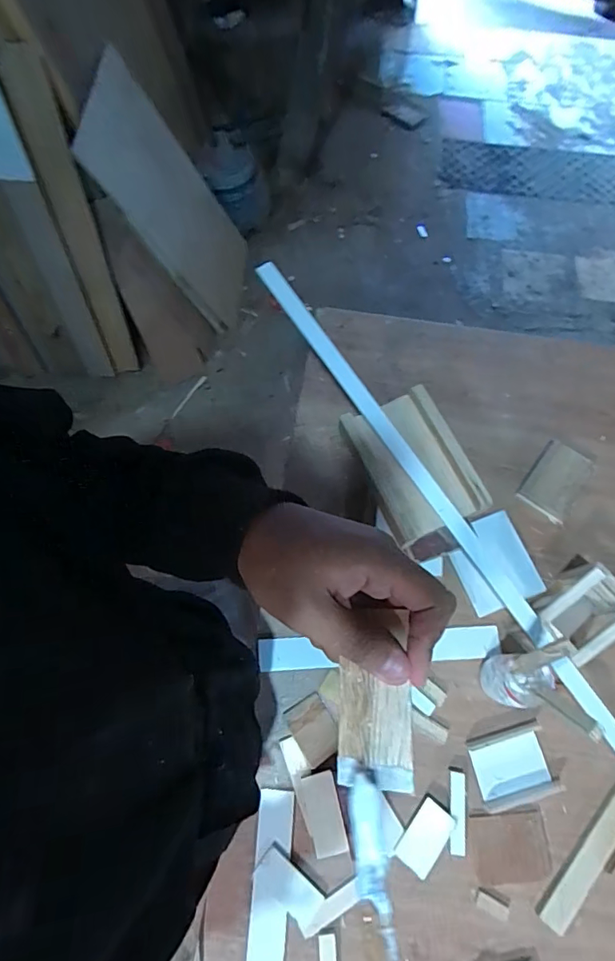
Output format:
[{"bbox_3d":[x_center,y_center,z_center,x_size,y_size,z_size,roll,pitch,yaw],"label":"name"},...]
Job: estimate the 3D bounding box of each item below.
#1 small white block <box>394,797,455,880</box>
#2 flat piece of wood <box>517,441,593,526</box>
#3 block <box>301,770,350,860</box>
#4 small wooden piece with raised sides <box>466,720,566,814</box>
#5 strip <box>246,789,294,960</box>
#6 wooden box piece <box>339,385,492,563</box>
[{"bbox_3d":[0.146,0.440,0.596,0.044,0.006,0.077,35,79,22],"label":"small white block"},{"bbox_3d":[0.393,-0.002,0.765,0.076,0.016,0.119,36,74,11],"label":"flat piece of wood"},{"bbox_3d":[0.021,0.414,0.600,0.042,0.010,0.087,-14,71,-5],"label":"block"},{"bbox_3d":[0.264,0.367,0.619,0.098,0.021,0.084,-15,71,-6],"label":"small wooden piece with raised sides"},{"bbox_3d":[-0.044,0.485,0.588,0.044,0.009,0.184,3,70,1],"label":"strip"},{"bbox_3d":[0.148,-0.007,0.684,0.139,0.075,0.228,-23,75,-14],"label":"wooden box piece"}]

